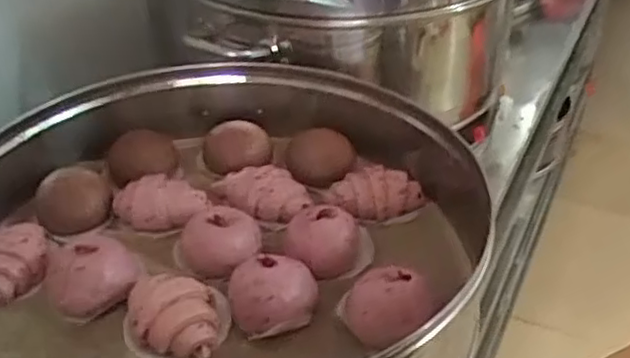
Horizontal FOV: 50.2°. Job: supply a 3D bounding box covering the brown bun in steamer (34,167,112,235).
[{"bbox_3d":[-0.266,0.022,0.739,0.081,0.050,0.066,-22,40,-26],"label":"brown bun in steamer"}]

